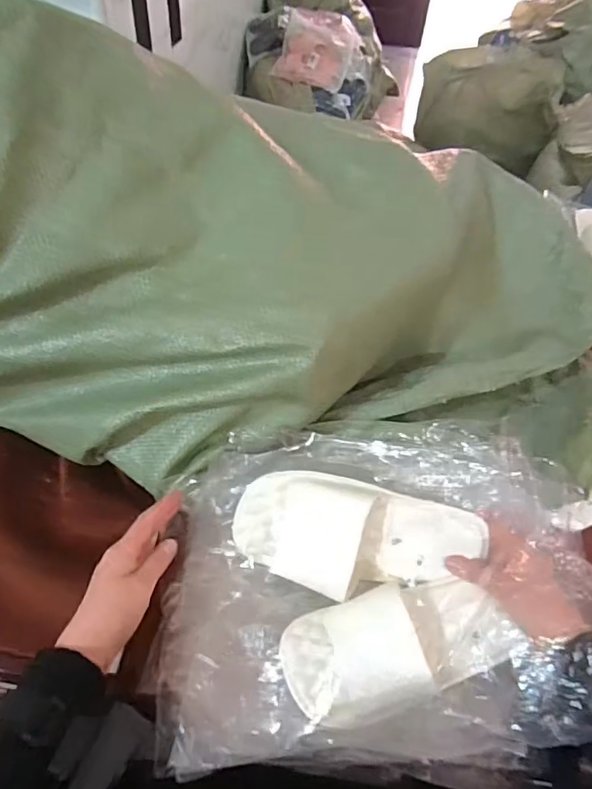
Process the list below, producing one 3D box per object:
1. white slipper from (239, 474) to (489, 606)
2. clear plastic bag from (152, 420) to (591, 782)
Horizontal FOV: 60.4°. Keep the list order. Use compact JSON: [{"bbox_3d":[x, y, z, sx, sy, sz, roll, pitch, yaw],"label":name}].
[{"bbox_3d":[0.059,0.137,0.483,0.241,0.055,0.108,19,90,2],"label":"white slipper"},{"bbox_3d":[0.082,0.160,0.475,0.392,0.110,0.294,2,47,-3],"label":"clear plastic bag"}]

